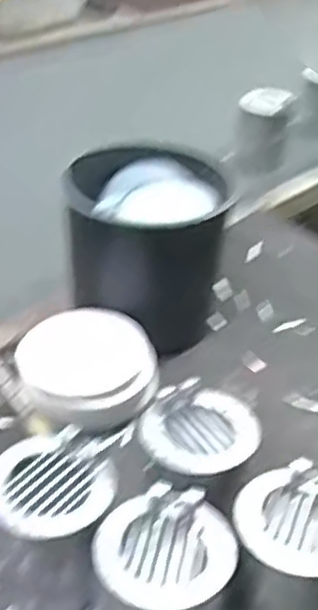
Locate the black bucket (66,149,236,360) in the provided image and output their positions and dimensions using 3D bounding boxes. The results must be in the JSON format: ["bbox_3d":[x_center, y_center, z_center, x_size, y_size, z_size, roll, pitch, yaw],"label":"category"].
[{"bbox_3d":[-0.012,-0.056,0.802,0.168,0.173,0.163,3,36,-2],"label":"black bucket"}]

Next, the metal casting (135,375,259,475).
[{"bbox_3d":[0.033,0.093,0.561,0.085,0.020,0.082,14,37,12],"label":"metal casting"}]

